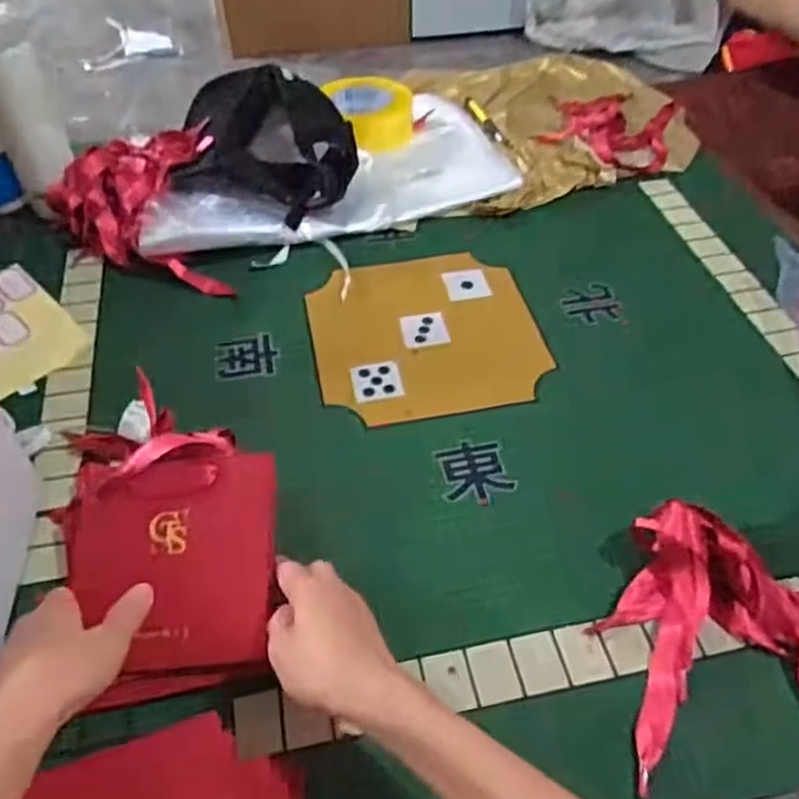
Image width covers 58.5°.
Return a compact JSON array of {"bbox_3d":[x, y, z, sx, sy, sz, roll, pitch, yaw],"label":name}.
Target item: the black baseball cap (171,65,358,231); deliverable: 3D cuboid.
[{"bbox_3d":[-0.152,-0.293,0.793,0.199,0.085,0.200,-1,48,-1],"label":"black baseball cap"}]

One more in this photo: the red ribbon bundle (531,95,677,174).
[{"bbox_3d":[0.276,-0.359,0.935,0.158,0.029,0.221,16,50,14],"label":"red ribbon bundle"}]

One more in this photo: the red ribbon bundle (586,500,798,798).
[{"bbox_3d":[0.213,0.161,0.454,0.163,0.048,0.191,22,51,19],"label":"red ribbon bundle"}]

